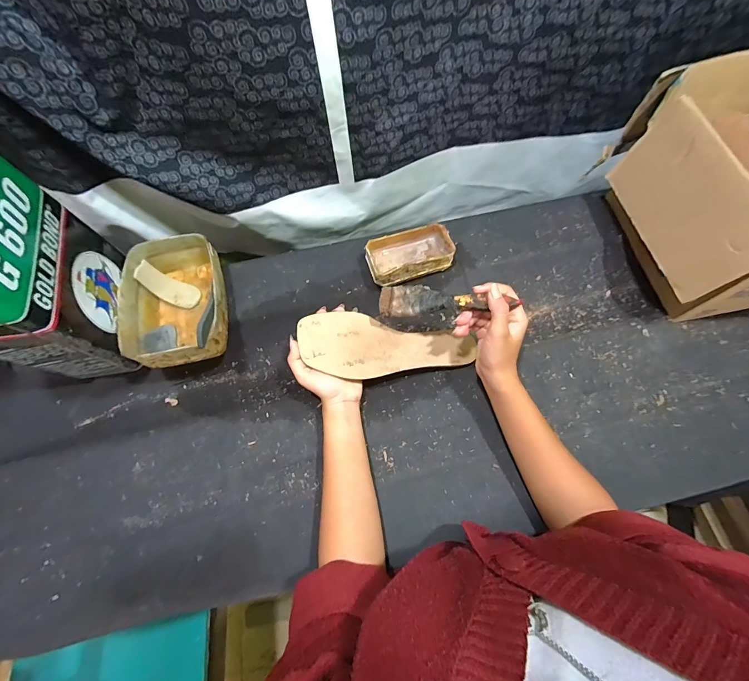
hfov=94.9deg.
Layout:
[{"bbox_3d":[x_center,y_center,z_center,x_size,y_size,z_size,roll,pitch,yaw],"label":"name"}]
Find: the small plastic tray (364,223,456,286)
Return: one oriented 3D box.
[{"bbox_3d":[0.053,-0.131,0.521,0.128,0.039,0.075,-18,70,-5],"label":"small plastic tray"}]

